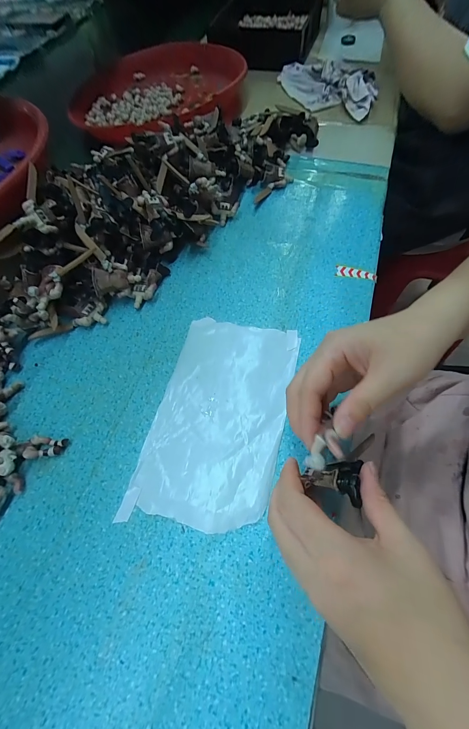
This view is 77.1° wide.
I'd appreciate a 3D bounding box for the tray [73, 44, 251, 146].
[{"bbox_3d":[-0.131,-0.446,0.484,0.285,0.049,0.234,2,64,5],"label":"tray"}]

